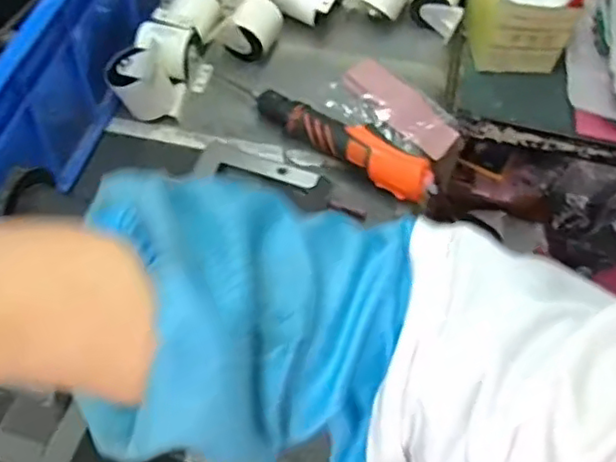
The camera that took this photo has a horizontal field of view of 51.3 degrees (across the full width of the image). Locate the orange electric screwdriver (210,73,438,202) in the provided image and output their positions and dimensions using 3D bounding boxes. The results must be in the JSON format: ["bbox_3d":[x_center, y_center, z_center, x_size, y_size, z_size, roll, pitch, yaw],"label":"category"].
[{"bbox_3d":[0.028,-0.116,0.761,0.270,0.037,0.046,33,62,16],"label":"orange electric screwdriver"}]

